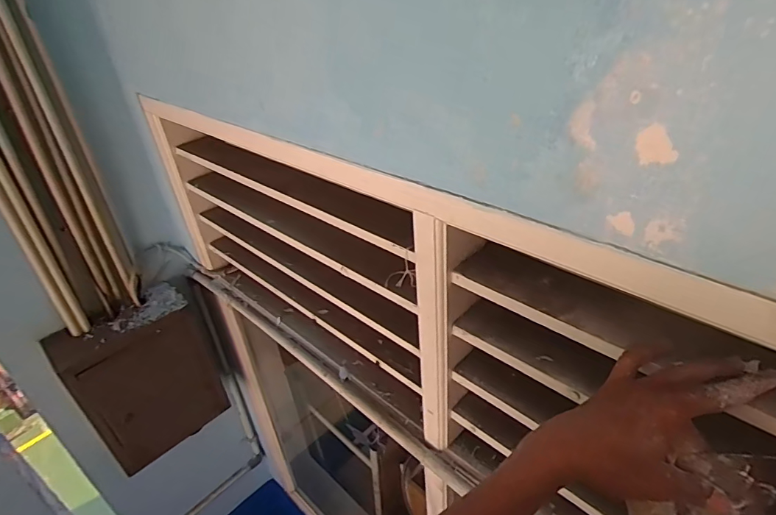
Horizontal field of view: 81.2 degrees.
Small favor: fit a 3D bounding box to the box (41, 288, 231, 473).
[{"bbox_3d":[-0.625,0.317,1.185,0.144,0.387,0.301,24,43,37],"label":"box"}]

